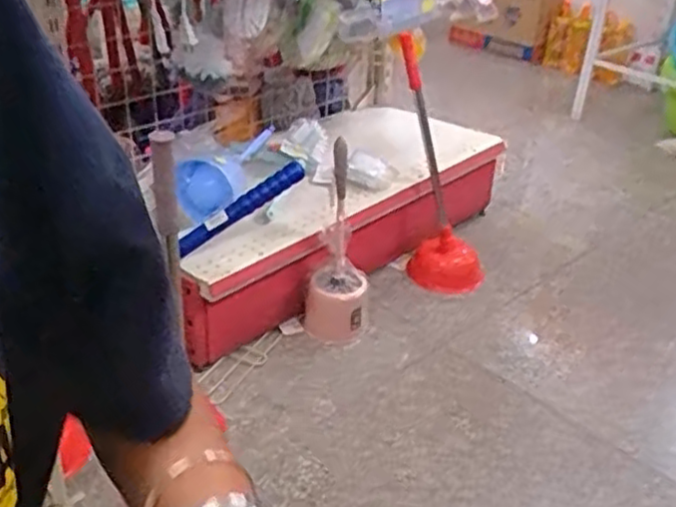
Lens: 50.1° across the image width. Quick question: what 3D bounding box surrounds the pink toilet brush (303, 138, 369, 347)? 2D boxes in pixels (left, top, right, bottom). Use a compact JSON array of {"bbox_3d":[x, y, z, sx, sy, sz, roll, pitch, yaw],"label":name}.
[{"bbox_3d":[0.006,-0.010,1.249,0.103,0.320,0.119,11,31,12],"label":"pink toilet brush"}]

